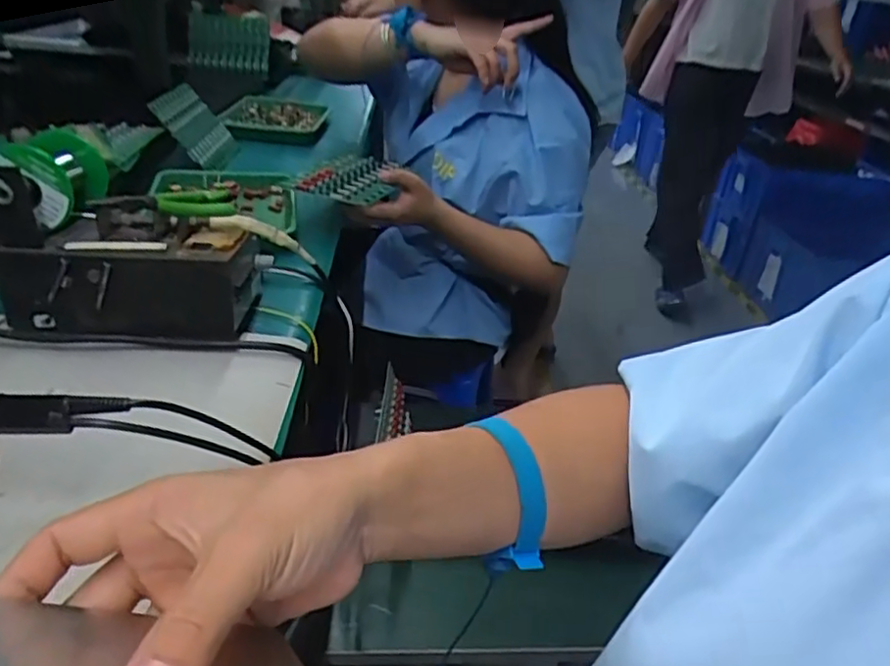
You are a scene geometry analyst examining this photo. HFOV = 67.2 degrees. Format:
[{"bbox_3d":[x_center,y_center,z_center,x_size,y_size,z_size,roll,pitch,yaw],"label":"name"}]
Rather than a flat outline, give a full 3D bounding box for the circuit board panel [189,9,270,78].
[{"bbox_3d":[-0.421,-0.570,1.314,0.146,0.102,0.026,2,26,-18],"label":"circuit board panel"}]

